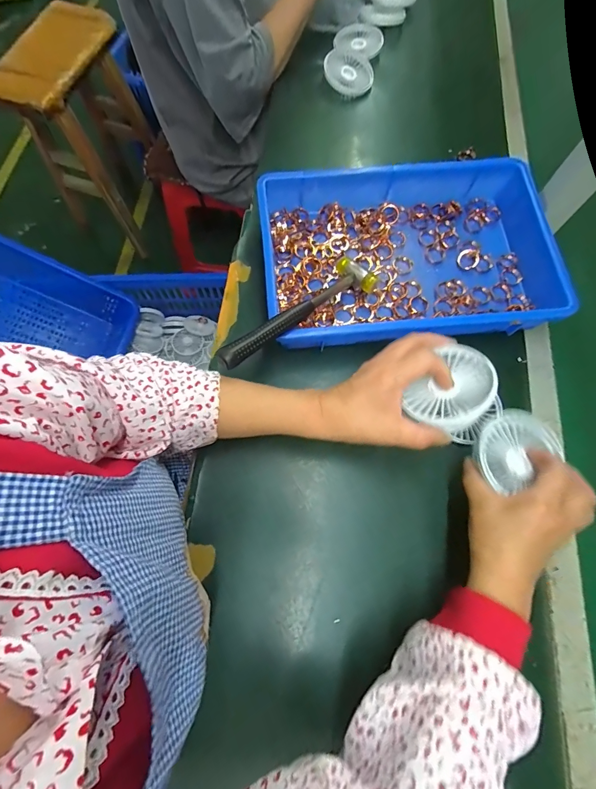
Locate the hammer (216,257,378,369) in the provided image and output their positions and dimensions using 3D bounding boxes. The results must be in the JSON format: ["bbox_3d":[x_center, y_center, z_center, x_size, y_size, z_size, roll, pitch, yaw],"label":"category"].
[{"bbox_3d":[0.004,-0.099,0.413,0.057,0.024,0.236,45,61,11],"label":"hammer"}]

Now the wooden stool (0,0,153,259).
[{"bbox_3d":[-0.627,-0.762,1.116,0.200,0.541,0.362,16,72,3],"label":"wooden stool"}]

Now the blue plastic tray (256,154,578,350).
[{"bbox_3d":[0.136,-0.185,0.475,0.360,0.071,0.240,-3,72,-4],"label":"blue plastic tray"}]

